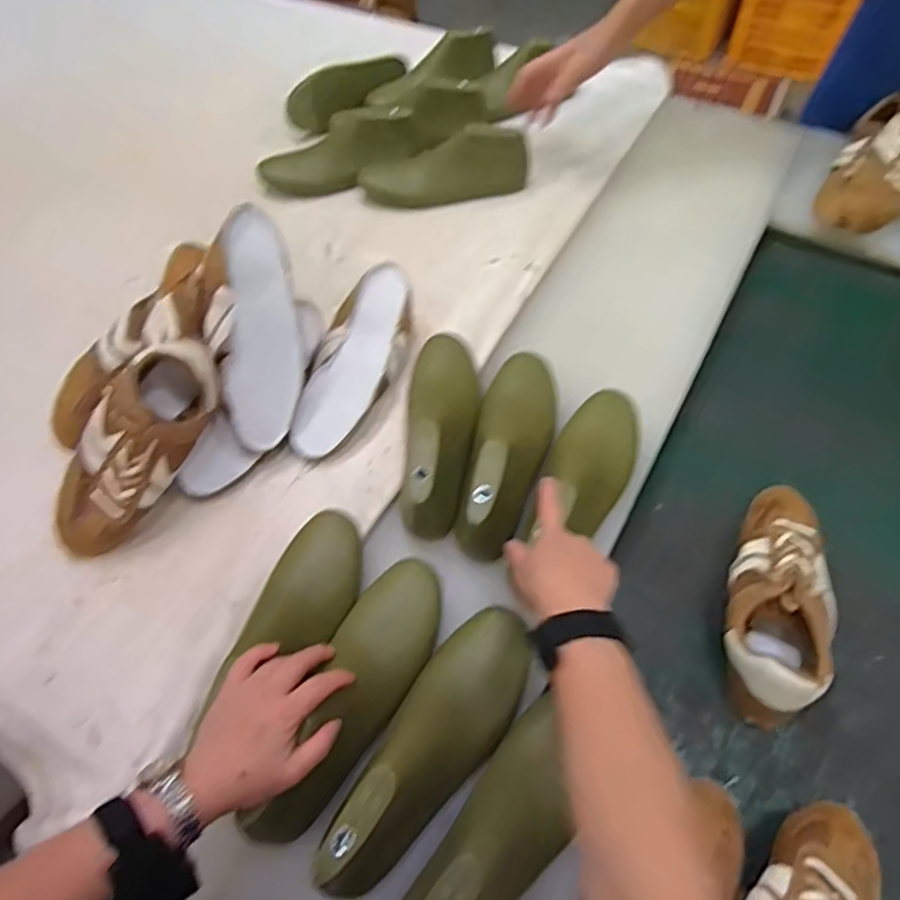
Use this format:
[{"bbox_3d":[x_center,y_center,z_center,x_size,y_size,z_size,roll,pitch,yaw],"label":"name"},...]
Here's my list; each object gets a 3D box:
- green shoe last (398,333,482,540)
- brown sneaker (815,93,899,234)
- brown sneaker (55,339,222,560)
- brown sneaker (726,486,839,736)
[{"bbox_3d":[-0.010,-0.038,0.675,0.080,0.071,0.267,4,58,6],"label":"green shoe last"},{"bbox_3d":[0.637,-0.423,0.875,0.132,0.148,0.217,29,63,19],"label":"brown sneaker"},{"bbox_3d":[-0.333,-0.003,0.648,0.094,0.089,0.254,26,83,18],"label":"brown sneaker"},{"bbox_3d":[0.338,0.145,0.624,0.103,0.083,0.248,25,62,18],"label":"brown sneaker"}]

